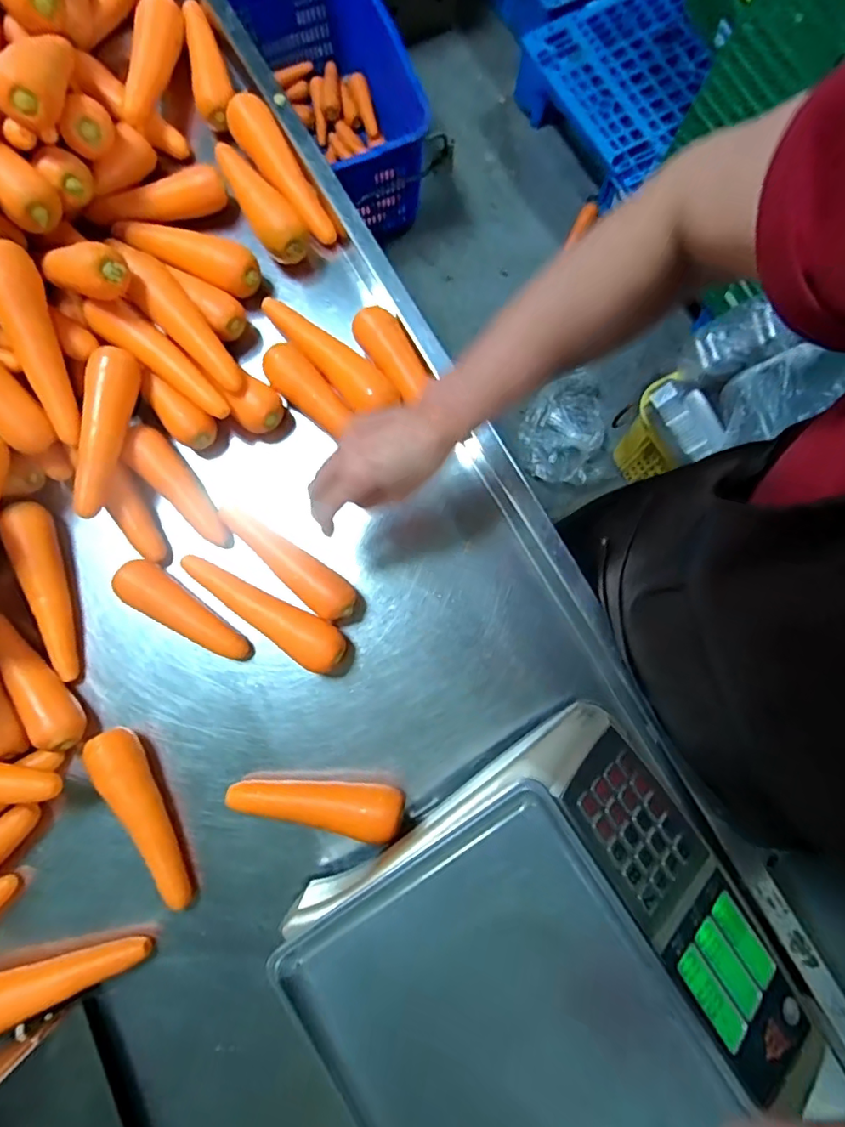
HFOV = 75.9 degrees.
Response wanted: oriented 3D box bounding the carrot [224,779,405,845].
[{"bbox_3d":[-0.099,0.217,0.498,0.160,0.044,0.042,9,82,2],"label":"carrot"}]

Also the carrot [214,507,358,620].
[{"bbox_3d":[-0.131,-0.001,0.530,0.156,0.040,0.040,37,83,5],"label":"carrot"}]

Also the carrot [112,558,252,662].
[{"bbox_3d":[-0.233,0.049,0.533,0.145,0.043,0.043,34,83,5],"label":"carrot"}]

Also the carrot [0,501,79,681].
[{"bbox_3d":[-0.373,0.028,0.531,0.044,0.044,0.178,-14,82,-2],"label":"carrot"}]

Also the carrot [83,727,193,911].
[{"bbox_3d":[-0.251,0.233,0.499,0.043,0.044,0.172,-30,82,-4],"label":"carrot"}]

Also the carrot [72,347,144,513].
[{"bbox_3d":[-0.305,-0.122,0.507,0.040,0.032,0.161,13,82,2],"label":"carrot"}]

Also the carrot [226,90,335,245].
[{"bbox_3d":[-0.157,-0.437,0.596,0.047,0.045,0.191,-30,83,-4],"label":"carrot"}]

